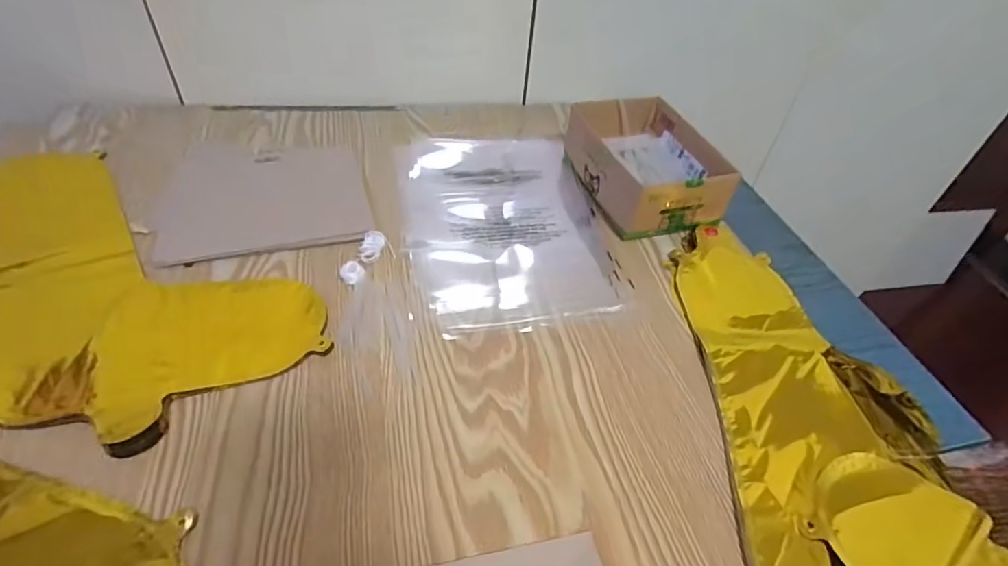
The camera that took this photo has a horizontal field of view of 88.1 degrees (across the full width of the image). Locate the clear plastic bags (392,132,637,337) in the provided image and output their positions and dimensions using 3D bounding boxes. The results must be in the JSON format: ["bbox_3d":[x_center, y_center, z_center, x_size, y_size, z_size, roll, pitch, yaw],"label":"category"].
[{"bbox_3d":[0.000,-0.073,0.572,0.210,0.007,0.311,-6,46,-12],"label":"clear plastic bags"}]

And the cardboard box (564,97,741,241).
[{"bbox_3d":[0.164,-0.136,0.604,0.136,0.068,0.185,-9,47,-15],"label":"cardboard box"}]

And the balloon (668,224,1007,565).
[{"bbox_3d":[0.265,0.115,0.400,0.202,0.020,0.431,7,44,0],"label":"balloon"}]

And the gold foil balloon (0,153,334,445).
[{"bbox_3d":[-0.343,-0.027,0.476,0.233,0.016,0.385,-24,52,-27],"label":"gold foil balloon"}]

